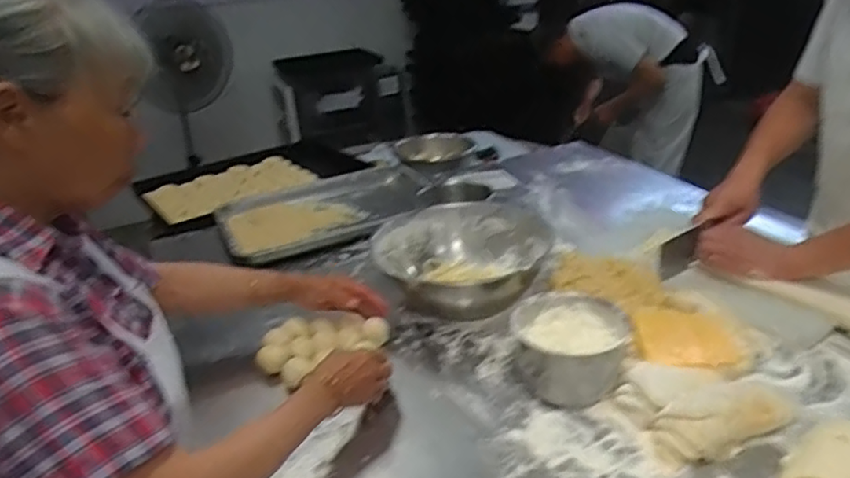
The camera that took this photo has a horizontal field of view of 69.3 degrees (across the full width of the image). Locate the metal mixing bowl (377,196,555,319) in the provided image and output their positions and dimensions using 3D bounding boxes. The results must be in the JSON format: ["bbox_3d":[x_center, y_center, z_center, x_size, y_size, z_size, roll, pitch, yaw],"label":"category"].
[{"bbox_3d":[0.066,0.038,1.112,0.292,0.113,0.292,-5,24,2],"label":"metal mixing bowl"}]

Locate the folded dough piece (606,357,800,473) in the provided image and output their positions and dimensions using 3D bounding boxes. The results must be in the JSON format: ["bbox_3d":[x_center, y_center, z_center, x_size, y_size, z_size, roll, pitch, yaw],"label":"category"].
[{"bbox_3d":[0.343,0.199,0.758,0.169,0.063,0.122,-13,25,-15],"label":"folded dough piece"}]

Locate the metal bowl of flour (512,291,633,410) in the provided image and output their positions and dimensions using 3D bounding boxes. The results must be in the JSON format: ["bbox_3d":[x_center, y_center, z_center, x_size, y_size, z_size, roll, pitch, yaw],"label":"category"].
[{"bbox_3d":[0.204,0.149,0.848,0.144,0.096,0.140,-5,24,2],"label":"metal bowl of flour"}]

